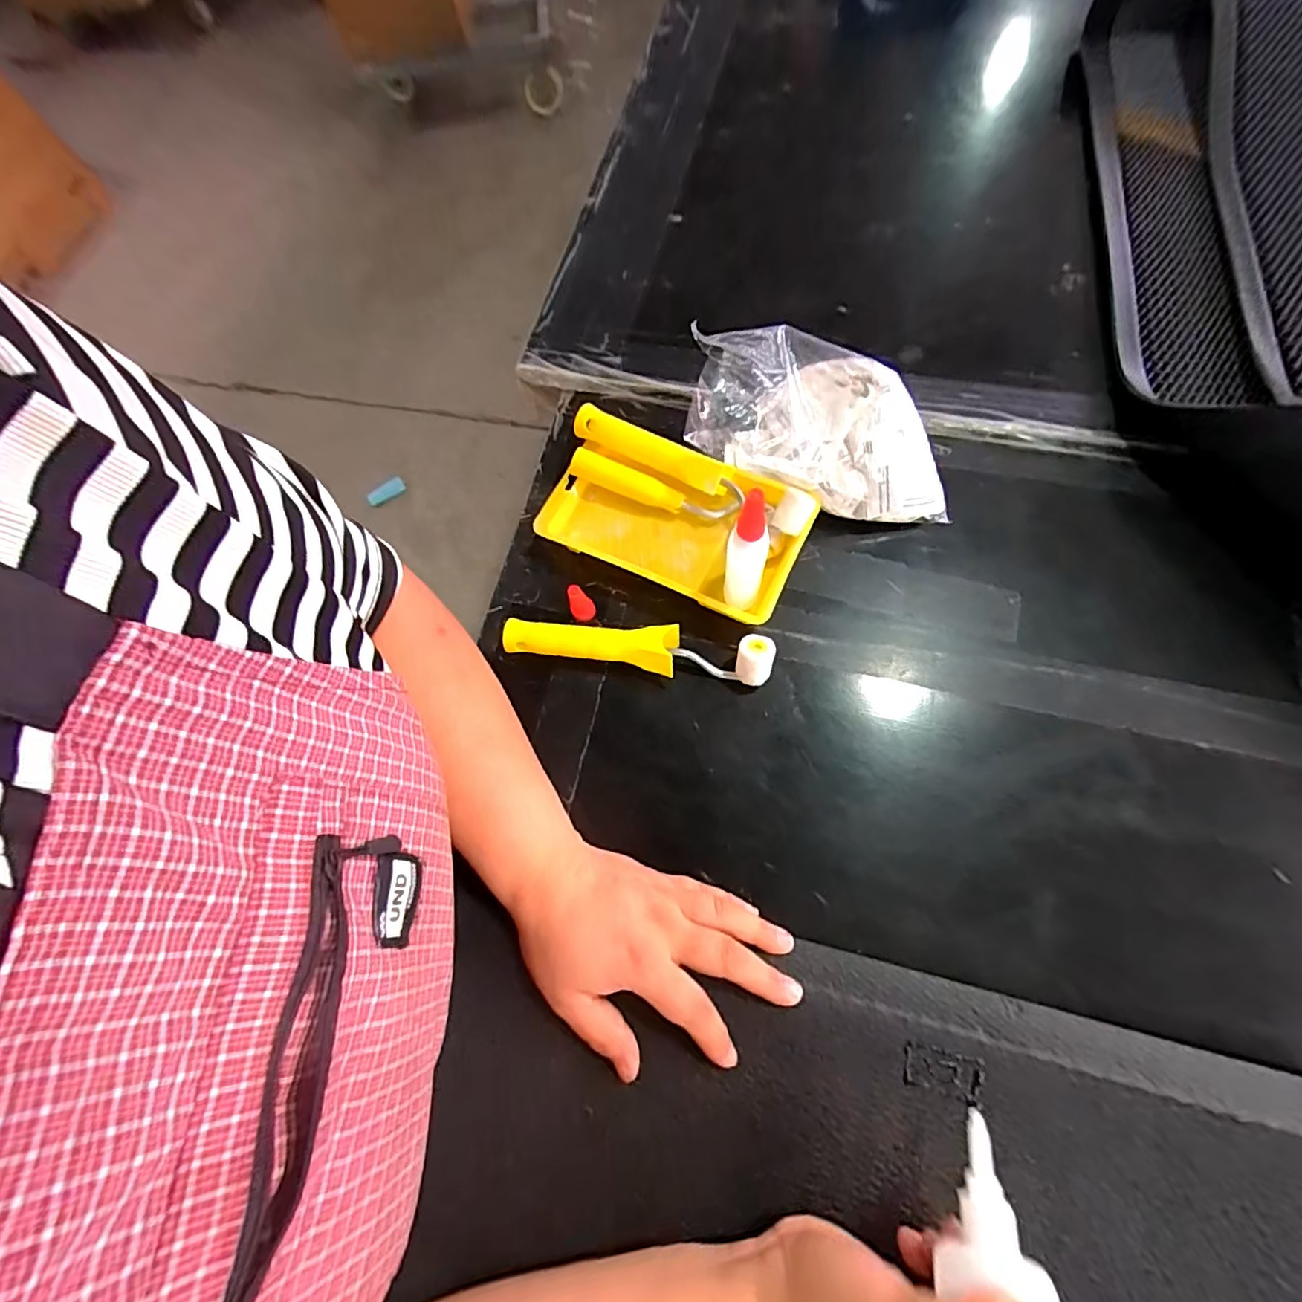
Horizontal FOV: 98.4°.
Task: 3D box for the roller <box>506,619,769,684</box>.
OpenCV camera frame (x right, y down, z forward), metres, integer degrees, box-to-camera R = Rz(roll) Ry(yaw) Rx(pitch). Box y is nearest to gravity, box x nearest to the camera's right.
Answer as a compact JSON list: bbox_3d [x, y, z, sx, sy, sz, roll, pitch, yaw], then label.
[{"bbox_3d":[-0.013,-0.005,0.423,0.201,0.037,0.034,8,70,8],"label":"roller"}]

